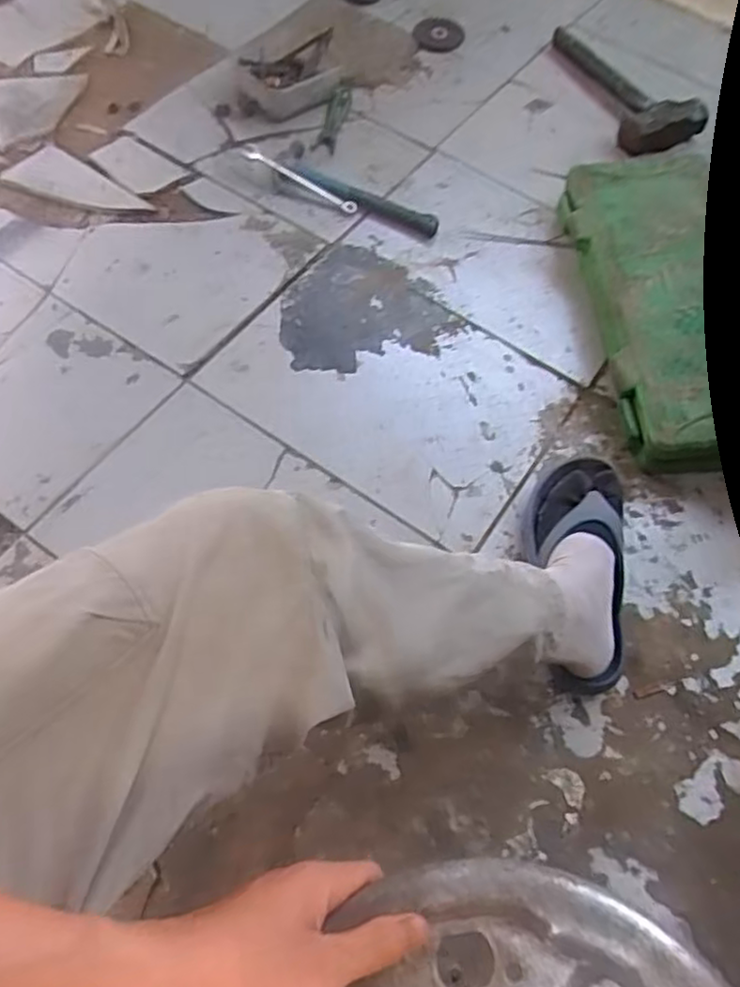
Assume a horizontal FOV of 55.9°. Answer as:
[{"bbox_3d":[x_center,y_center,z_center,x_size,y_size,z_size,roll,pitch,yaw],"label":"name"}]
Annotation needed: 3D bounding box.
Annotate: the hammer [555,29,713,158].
[{"bbox_3d":[0.397,-0.675,1.130,0.129,0.052,0.330,-20,65,-14],"label":"hammer"}]

